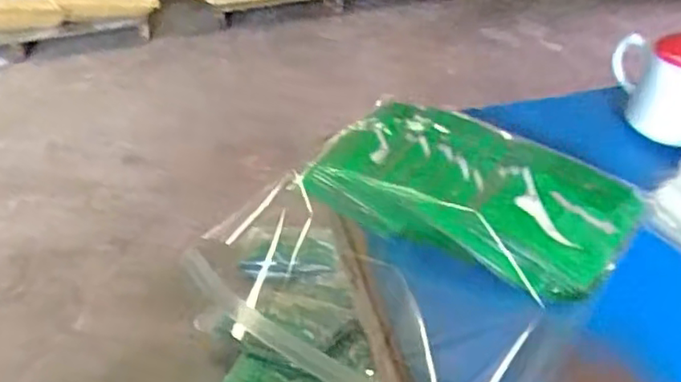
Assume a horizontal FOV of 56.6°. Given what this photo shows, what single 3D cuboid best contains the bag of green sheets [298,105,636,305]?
[{"bbox_3d":[0.114,-0.005,0.564,0.271,0.043,0.144,19,43,27],"label":"bag of green sheets"}]

